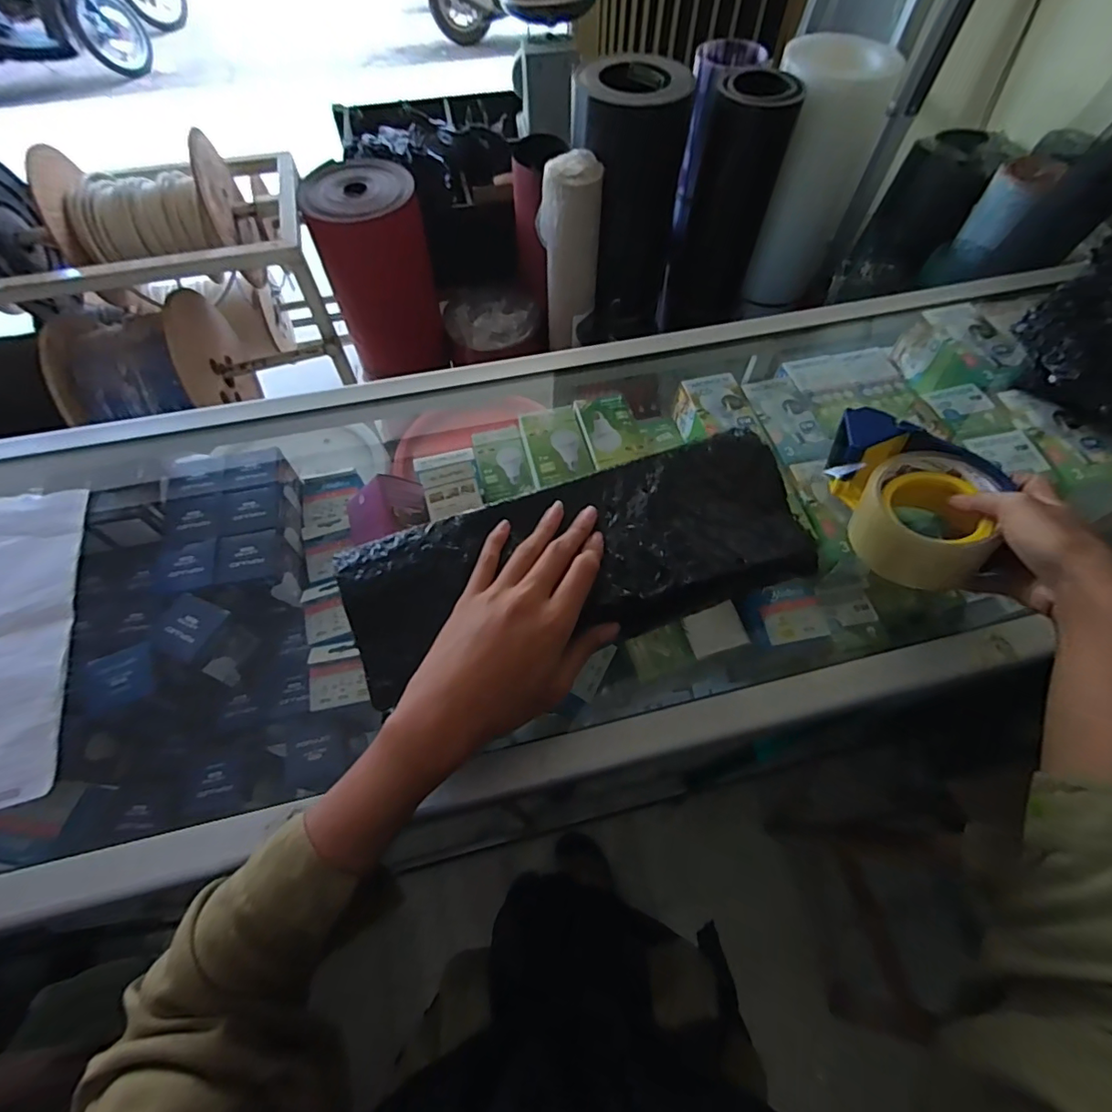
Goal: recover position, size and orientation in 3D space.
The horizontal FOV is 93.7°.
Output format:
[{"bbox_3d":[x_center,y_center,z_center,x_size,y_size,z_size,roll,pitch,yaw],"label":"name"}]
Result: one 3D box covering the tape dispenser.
[{"bbox_3d":[0.268,-0.047,0.399,0.082,0.061,0.133,-1,61,0],"label":"tape dispenser"}]

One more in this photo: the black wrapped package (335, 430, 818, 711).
[{"bbox_3d":[0.019,0.001,0.335,0.293,0.043,0.117,-13,62,-6],"label":"black wrapped package"}]

